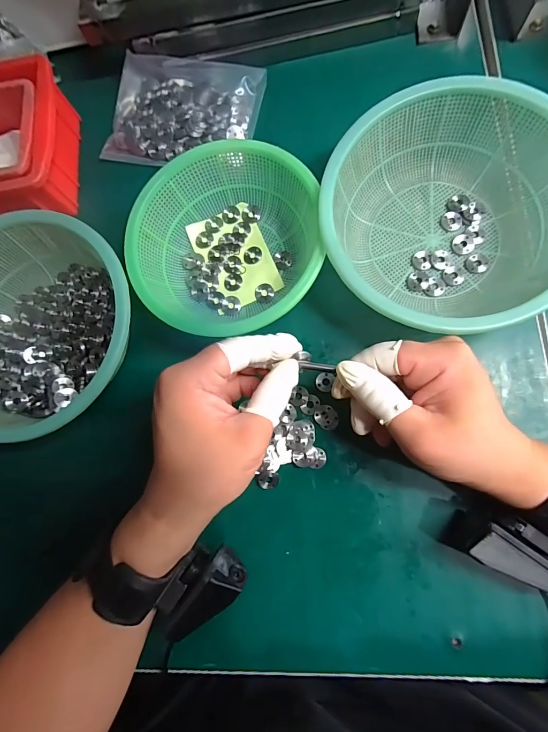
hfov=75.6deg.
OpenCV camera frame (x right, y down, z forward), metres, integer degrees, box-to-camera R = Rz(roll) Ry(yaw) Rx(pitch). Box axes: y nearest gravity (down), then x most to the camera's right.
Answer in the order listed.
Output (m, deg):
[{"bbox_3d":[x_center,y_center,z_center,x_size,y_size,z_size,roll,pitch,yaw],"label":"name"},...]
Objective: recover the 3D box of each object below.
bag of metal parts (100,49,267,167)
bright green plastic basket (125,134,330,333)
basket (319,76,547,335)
[{"bbox_3d":[-0.091,-0.256,0.356,0.151,0.022,0.103,8,81,9],"label":"bag of metal parts"},{"bbox_3d":[-0.042,-0.106,0.301,0.151,0.057,0.153,-1,80,8],"label":"bright green plastic basket"},{"bbox_3d":[0.128,-0.115,0.269,0.175,0.060,0.179,-1,80,8],"label":"basket"}]

